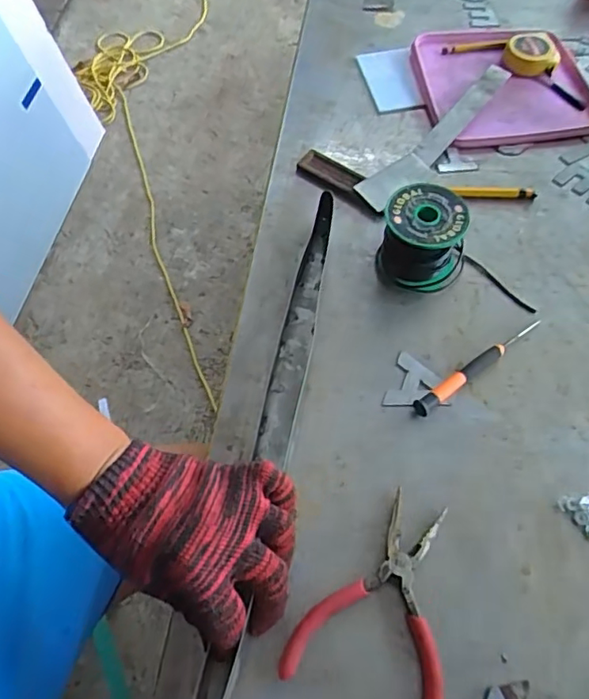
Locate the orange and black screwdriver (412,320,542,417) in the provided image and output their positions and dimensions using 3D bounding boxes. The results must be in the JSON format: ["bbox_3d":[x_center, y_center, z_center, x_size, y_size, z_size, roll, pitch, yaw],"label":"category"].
[{"bbox_3d":[0.155,0.011,0.466,0.141,0.011,0.014,-33,65,-18],"label":"orange and black screwdriver"}]

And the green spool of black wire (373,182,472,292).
[{"bbox_3d":[0.115,-0.097,0.498,0.074,0.069,0.061,21,62,12],"label":"green spool of black wire"}]

